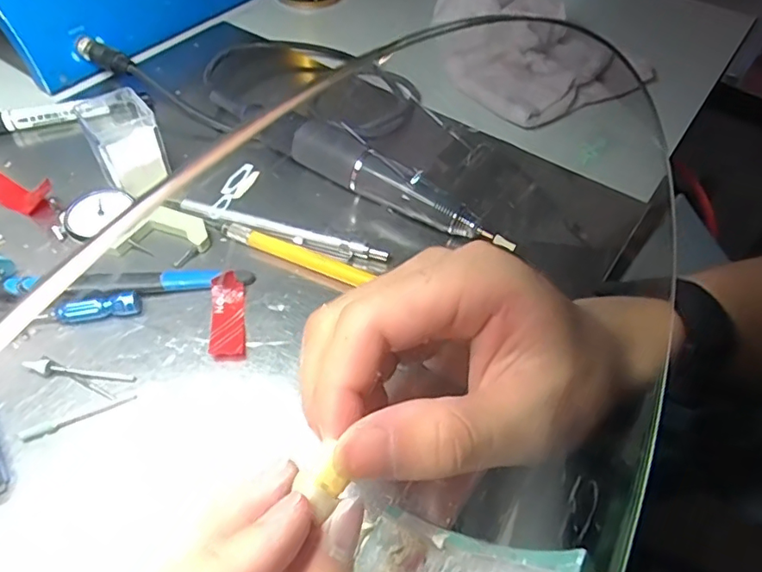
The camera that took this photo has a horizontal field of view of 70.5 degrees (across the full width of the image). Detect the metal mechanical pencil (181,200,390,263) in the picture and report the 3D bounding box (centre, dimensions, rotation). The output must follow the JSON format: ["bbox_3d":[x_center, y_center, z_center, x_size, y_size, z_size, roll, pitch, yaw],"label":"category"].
[{"bbox_3d":[-0.054,-0.030,0.296,0.118,0.005,0.010,14,53,10],"label":"metal mechanical pencil"}]

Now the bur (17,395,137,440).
[{"bbox_3d":[-0.129,0.055,0.229,0.046,0.004,0.006,-17,54,-14],"label":"bur"}]

